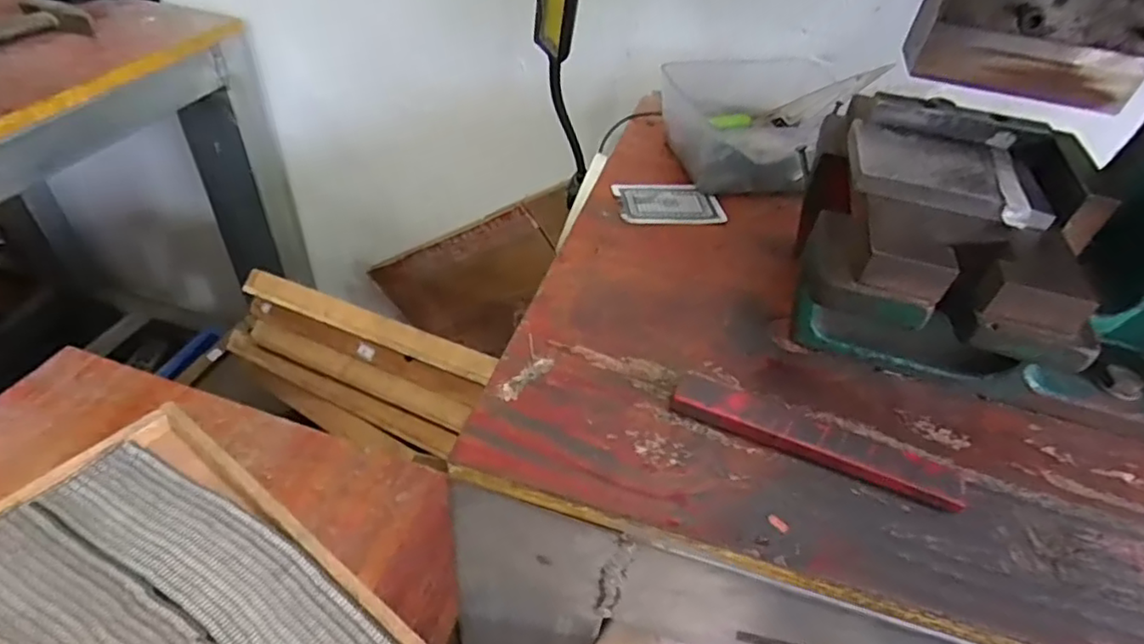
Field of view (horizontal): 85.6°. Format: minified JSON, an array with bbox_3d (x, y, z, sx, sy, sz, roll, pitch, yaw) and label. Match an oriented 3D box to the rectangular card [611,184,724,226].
[{"bbox_3d":[0.080,-0.101,0.514,0.084,0.005,0.067,-1,44,-8],"label":"rectangular card"}]

